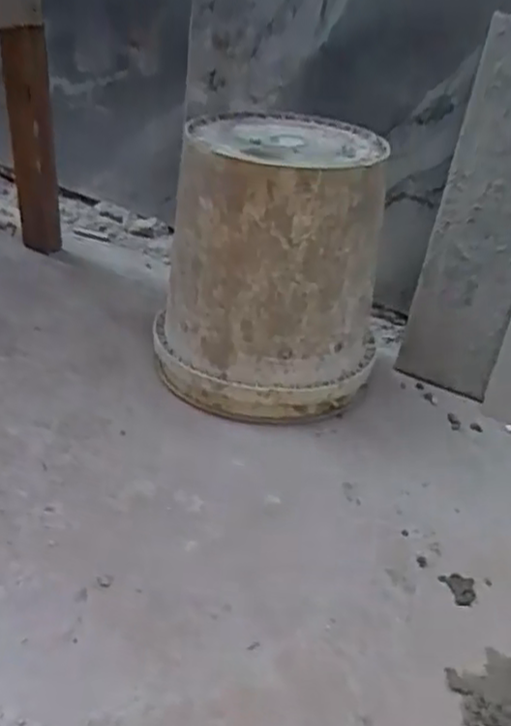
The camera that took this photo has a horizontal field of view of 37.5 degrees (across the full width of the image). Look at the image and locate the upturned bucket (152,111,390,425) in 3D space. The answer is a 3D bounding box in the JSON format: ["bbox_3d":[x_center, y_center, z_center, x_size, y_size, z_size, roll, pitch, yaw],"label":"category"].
[{"bbox_3d":[0.023,-0.133,1.021,0.295,0.332,0.265,7,30,3],"label":"upturned bucket"}]

